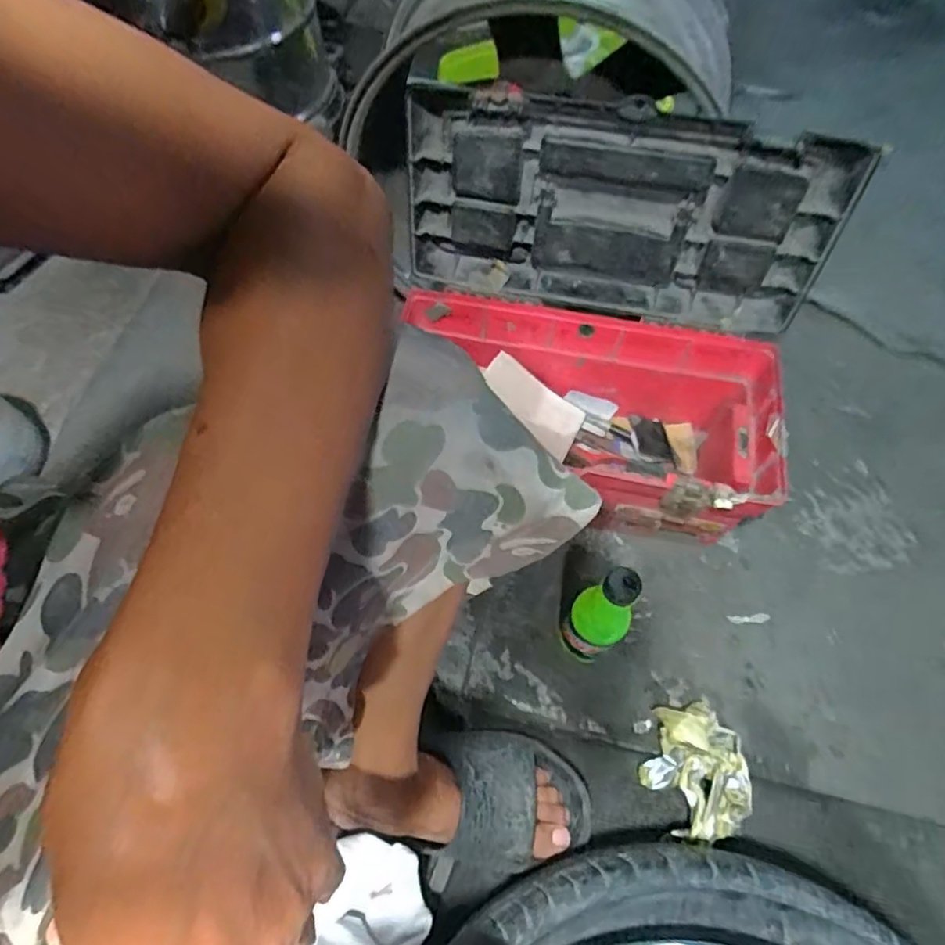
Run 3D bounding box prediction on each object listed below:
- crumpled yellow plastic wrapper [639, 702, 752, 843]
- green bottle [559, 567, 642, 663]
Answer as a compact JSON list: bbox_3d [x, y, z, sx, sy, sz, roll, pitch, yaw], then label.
[{"bbox_3d":[0.214,0.291,0.594,0.088,0.059,0.116,2,63,2],"label":"crumpled yellow plastic wrapper"},{"bbox_3d":[0.120,0.146,0.592,0.057,0.211,0.046,39,70,18],"label":"green bottle"}]

